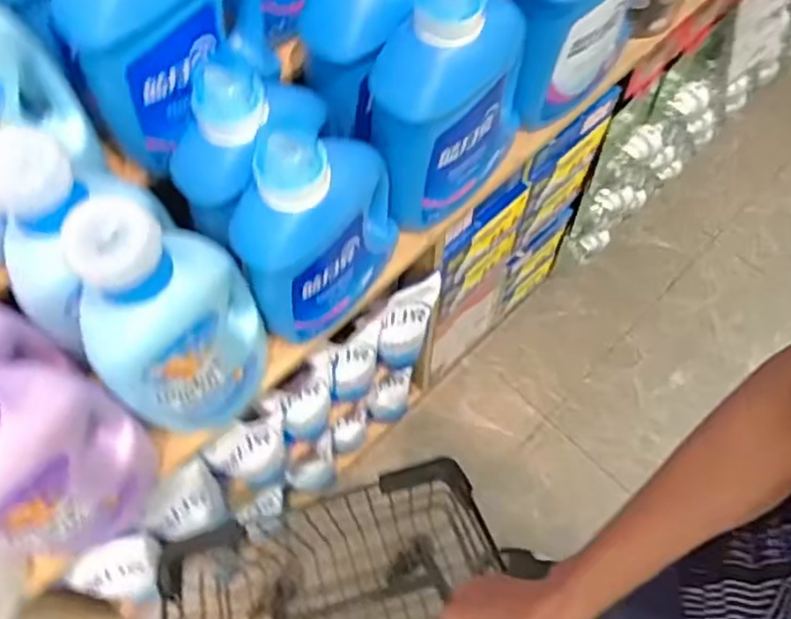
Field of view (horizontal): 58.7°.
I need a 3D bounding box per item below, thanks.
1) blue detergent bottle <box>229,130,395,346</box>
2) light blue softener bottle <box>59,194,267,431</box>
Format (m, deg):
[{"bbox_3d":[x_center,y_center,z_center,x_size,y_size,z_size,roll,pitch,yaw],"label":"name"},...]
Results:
[{"bbox_3d":[-0.066,-0.075,0.653,0.167,0.232,0.078,-34,70,-14],"label":"blue detergent bottle"},{"bbox_3d":[-0.182,0.016,0.587,0.075,0.288,0.143,31,70,14],"label":"light blue softener bottle"}]

